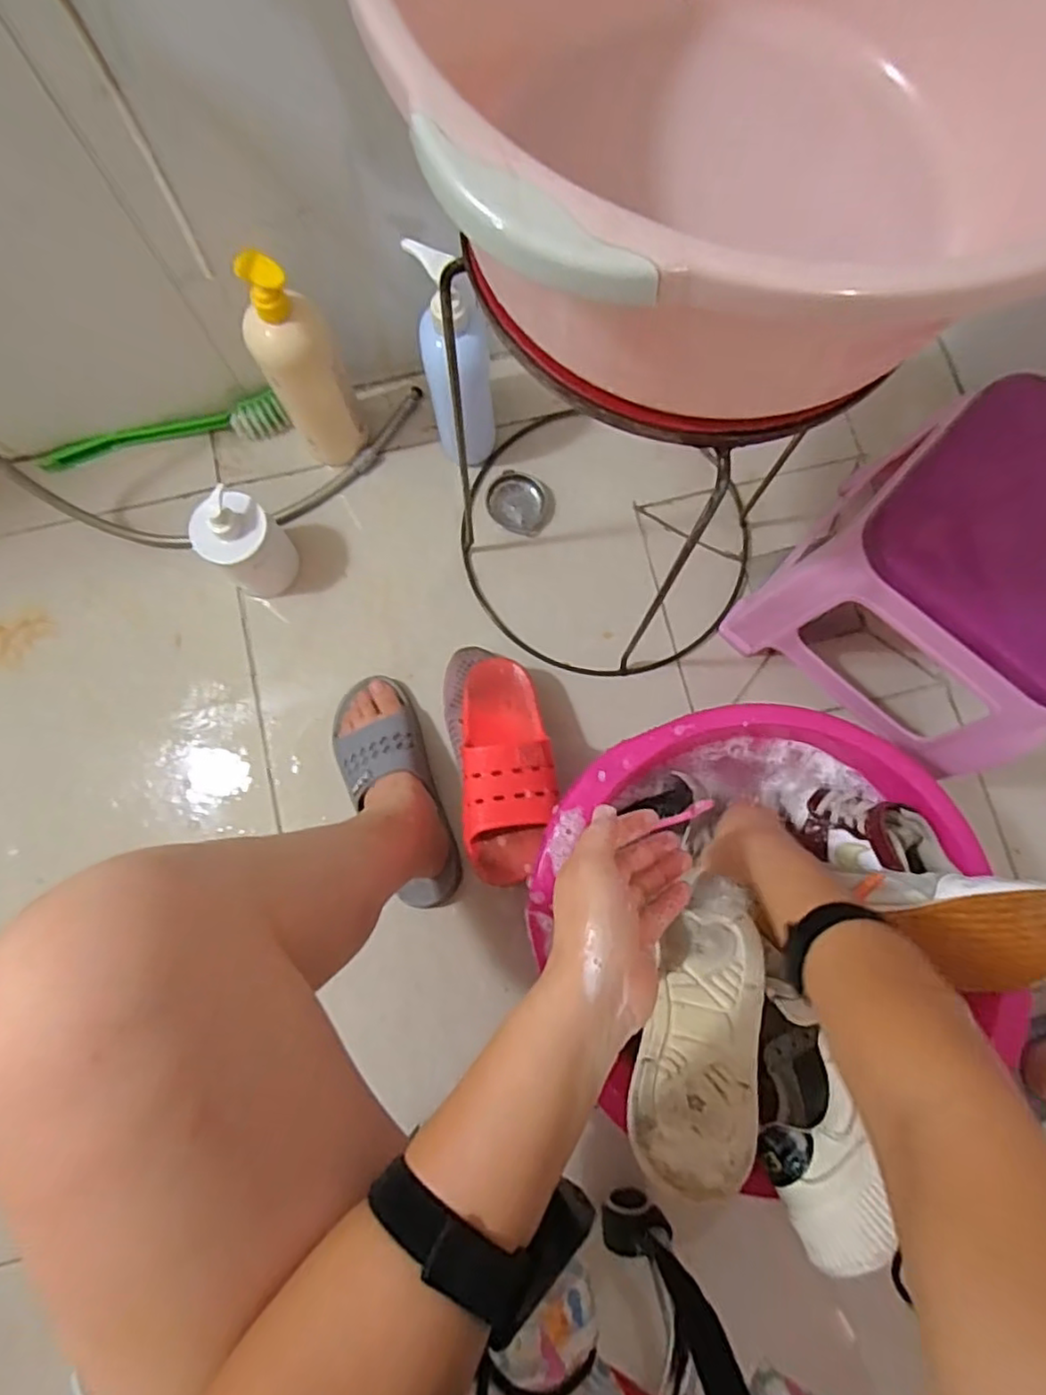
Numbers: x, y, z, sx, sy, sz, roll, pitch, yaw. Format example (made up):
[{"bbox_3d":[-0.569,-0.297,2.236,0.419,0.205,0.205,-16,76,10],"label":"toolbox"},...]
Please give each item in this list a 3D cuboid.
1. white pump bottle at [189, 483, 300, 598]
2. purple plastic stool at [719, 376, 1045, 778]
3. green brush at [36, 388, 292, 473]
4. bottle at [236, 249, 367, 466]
[{"bbox_3d":[-0.313,-0.174,0.737,0.084,0.139,0.074,-43,82,-8],"label":"white pump bottle"},{"bbox_3d":[0.412,-0.101,0.644,0.262,0.282,0.244,43,82,8],"label":"purple plastic stool"},{"bbox_3d":[-0.446,-0.336,0.820,0.316,0.049,0.041,-8,79,-1],"label":"green brush"},{"bbox_3d":[-0.235,-0.349,0.712,0.081,0.268,0.061,-30,80,-6],"label":"bottle"}]

